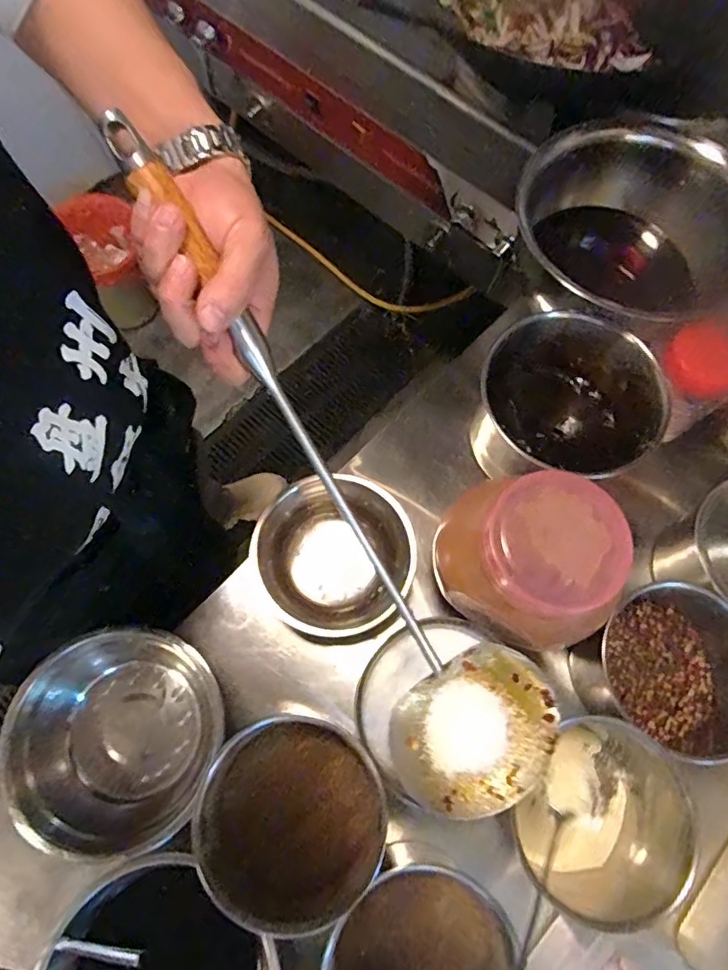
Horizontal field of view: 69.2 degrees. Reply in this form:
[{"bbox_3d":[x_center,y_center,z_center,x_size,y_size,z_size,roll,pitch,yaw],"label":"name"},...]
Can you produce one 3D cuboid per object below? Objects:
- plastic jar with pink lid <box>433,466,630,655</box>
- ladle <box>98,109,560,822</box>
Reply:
[{"bbox_3d":[0.136,0.071,0.462,0.125,0.131,0.123,1,70,-3],"label":"plastic jar with pink lid"},{"bbox_3d":[-0.016,0.028,0.338,0.119,0.055,0.481,-37,109,-14],"label":"ladle"}]

